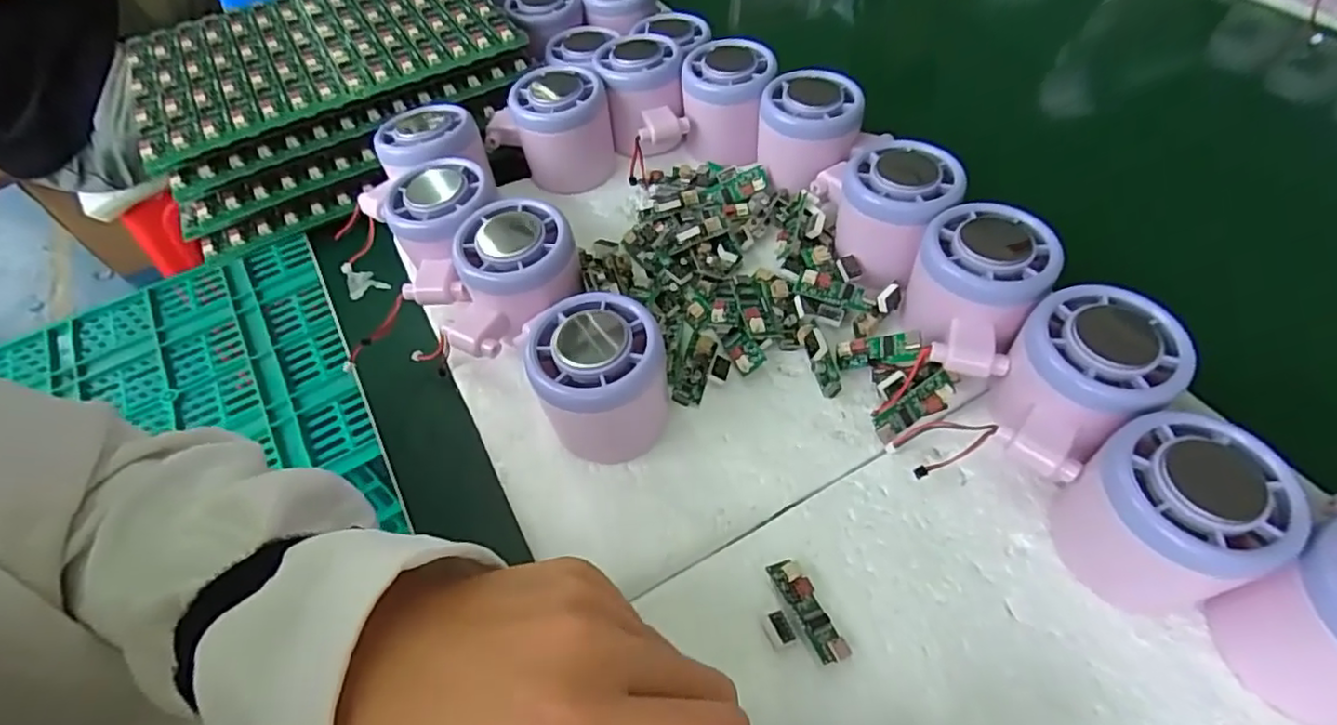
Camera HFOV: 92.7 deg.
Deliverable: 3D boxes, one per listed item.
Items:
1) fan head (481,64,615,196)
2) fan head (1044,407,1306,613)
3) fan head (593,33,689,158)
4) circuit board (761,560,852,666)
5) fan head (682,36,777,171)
[{"bbox_3d":[-0.073,-0.141,0.392,0.074,0.058,0.055,-6,54,0],"label":"fan head"},{"bbox_3d":[0.174,0.053,0.226,0.049,0.058,0.056,-12,55,-5],"label":"fan head"},{"bbox_3d":[-0.016,-0.165,0.399,0.051,0.051,0.077,-13,55,-5],"label":"fan head"},{"bbox_3d":[0.047,0.095,0.237,0.022,0.010,0.038,-22,56,-11],"label":"circuit board"},{"bbox_3d":[0.036,-0.160,0.392,0.054,0.052,0.057,6,55,9],"label":"fan head"}]

